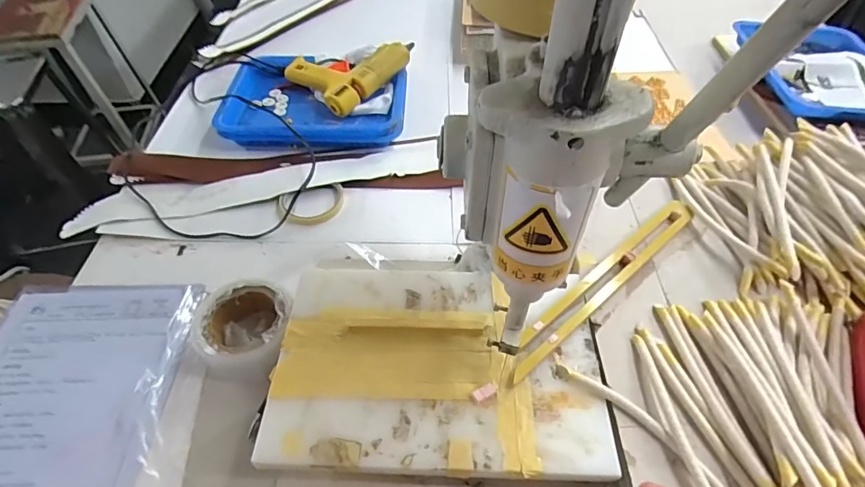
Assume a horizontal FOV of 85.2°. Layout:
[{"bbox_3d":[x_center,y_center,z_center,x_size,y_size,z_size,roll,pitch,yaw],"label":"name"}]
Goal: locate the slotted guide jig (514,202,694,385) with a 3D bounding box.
[{"bbox_3d":[0.183,0.037,0.494,0.301,0.011,0.032,-34,58,-25],"label":"slotted guide jig"}]

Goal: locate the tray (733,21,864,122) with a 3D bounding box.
[{"bbox_3d":[0.644,-0.285,0.775,0.219,0.033,0.244,1,51,1],"label":"tray"}]

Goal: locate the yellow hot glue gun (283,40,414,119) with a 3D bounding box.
[{"bbox_3d":[-0.137,-0.304,0.798,0.153,0.049,0.177,38,60,27],"label":"yellow hot glue gun"}]

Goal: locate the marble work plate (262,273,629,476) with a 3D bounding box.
[{"bbox_3d":[0.006,0.109,0.444,0.297,0.010,0.198,2,51,2],"label":"marble work plate"}]

